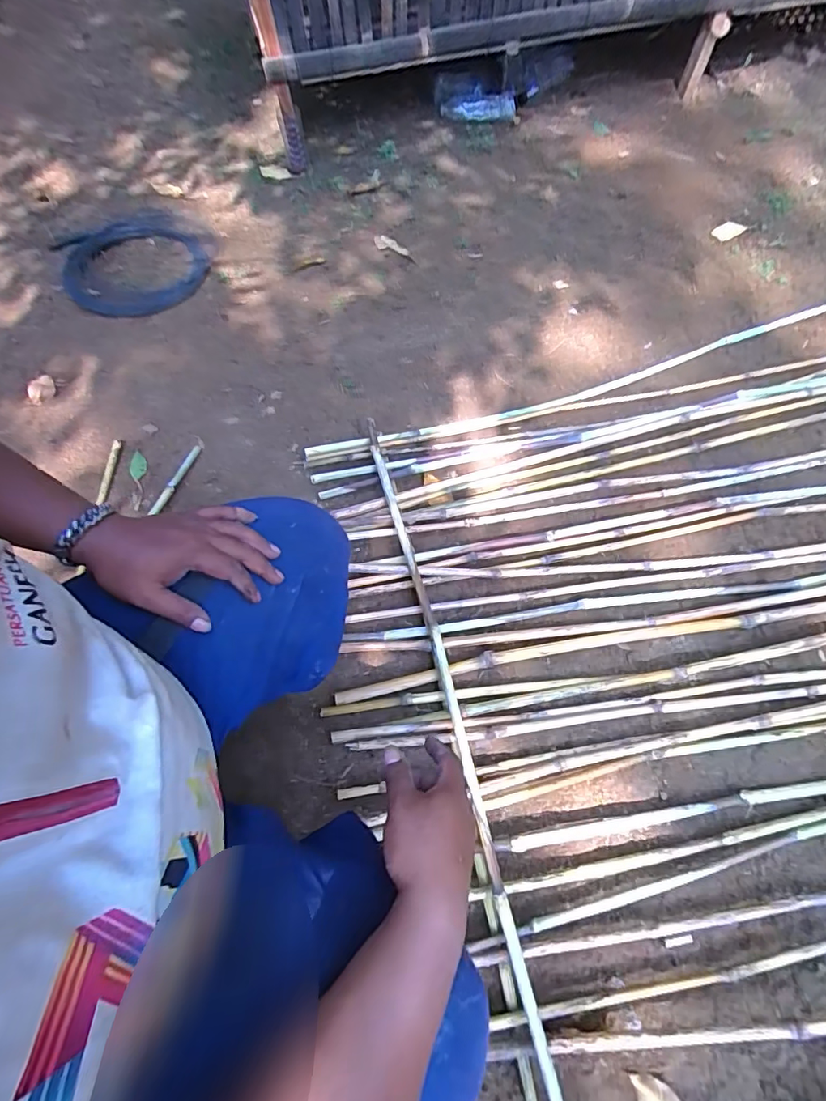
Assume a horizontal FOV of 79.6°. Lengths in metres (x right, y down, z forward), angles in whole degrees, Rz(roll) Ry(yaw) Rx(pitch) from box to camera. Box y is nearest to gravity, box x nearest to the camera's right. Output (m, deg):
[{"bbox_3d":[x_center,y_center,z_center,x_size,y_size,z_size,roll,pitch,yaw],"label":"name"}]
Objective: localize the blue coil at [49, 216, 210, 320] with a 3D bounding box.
[{"bbox_3d":[-0.742,-0.759,1.321,0.359,0.054,0.428,-26,68,-11],"label":"blue coil"}]

